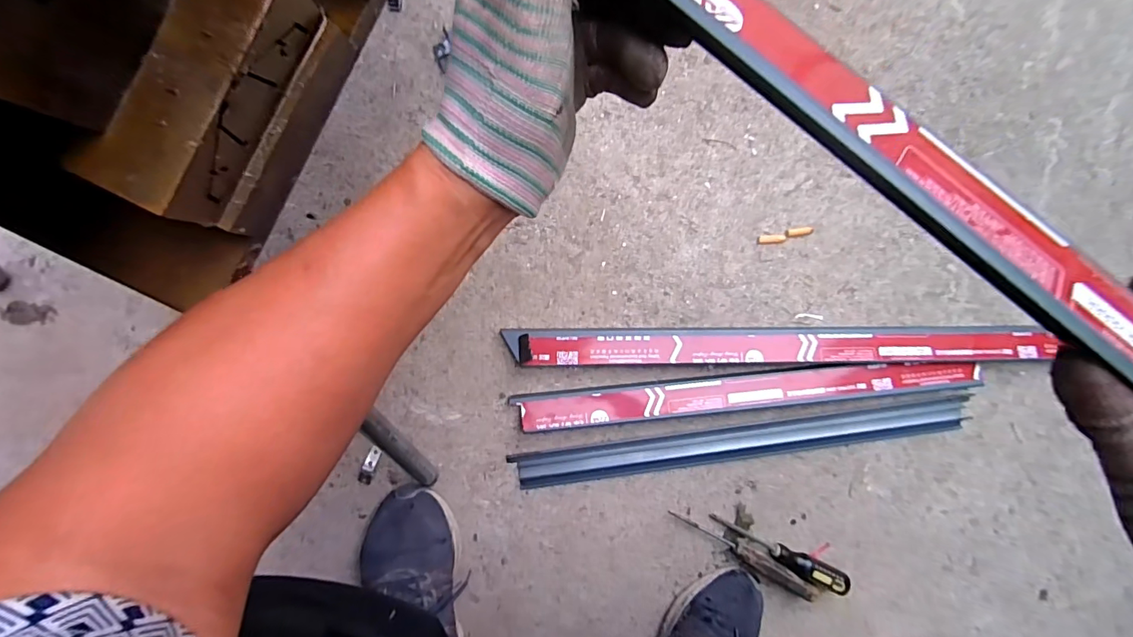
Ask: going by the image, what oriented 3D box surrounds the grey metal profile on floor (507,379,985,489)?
[{"bbox_3d":[0.235,0.164,0.622,0.596,0.024,0.070,-9,97,-2],"label":"grey metal profile on floor"}]

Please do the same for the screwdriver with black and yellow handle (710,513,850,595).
[{"bbox_3d":[0.285,0.308,0.632,0.198,0.032,0.030,30,94,-6],"label":"screwdriver with black and yellow handle"}]

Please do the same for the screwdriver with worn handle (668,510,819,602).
[{"bbox_3d":[0.239,0.310,0.631,0.224,0.023,0.025,33,94,-6],"label":"screwdriver with worn handle"}]

